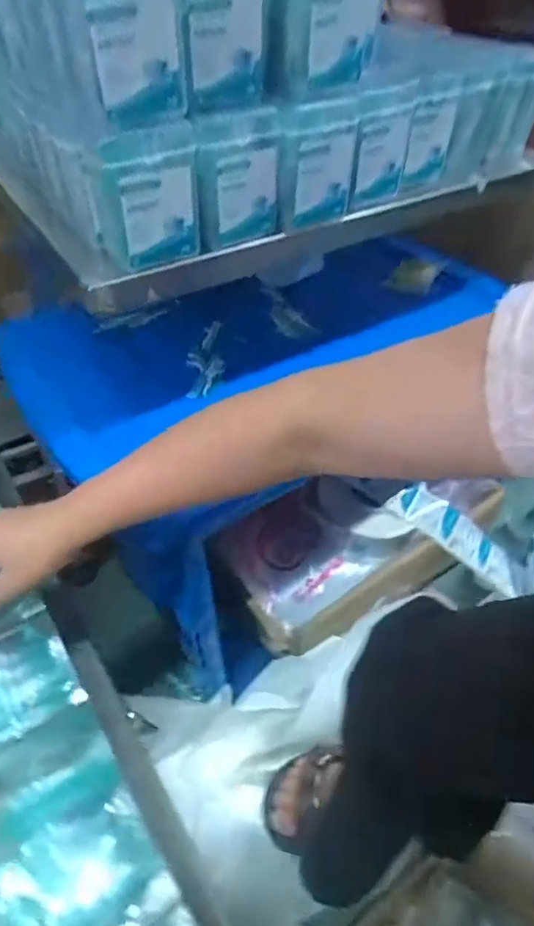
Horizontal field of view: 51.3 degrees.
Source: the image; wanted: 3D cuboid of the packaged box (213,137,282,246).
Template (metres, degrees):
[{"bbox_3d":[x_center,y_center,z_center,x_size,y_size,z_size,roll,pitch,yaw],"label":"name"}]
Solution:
[{"bbox_3d":[-0.016,-0.231,0.478,0.065,0.076,0.013,-28,51,-26],"label":"packaged box"}]

